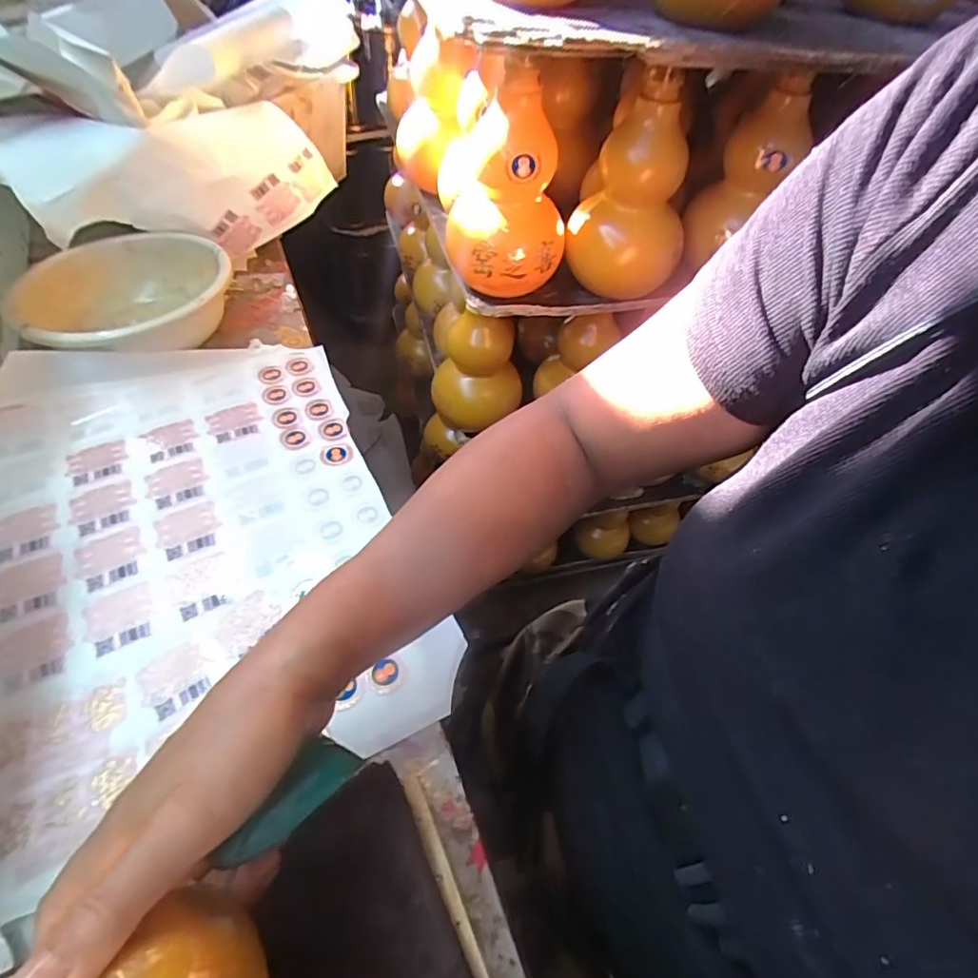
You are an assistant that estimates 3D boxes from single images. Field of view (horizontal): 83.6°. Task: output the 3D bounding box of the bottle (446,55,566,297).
[{"bbox_3d":[0.019,-0.248,0.452,0.099,0.149,0.095,11,50,3],"label":"bottle"}]

